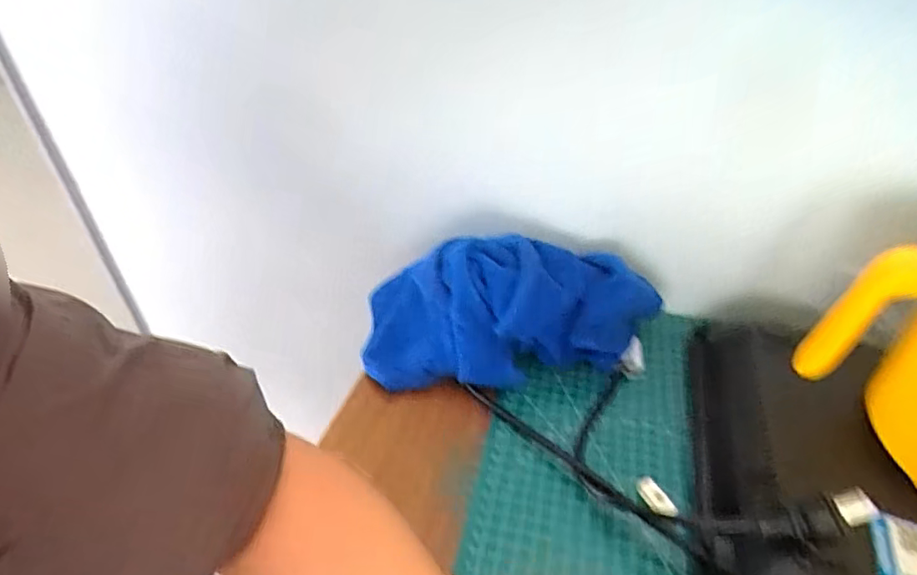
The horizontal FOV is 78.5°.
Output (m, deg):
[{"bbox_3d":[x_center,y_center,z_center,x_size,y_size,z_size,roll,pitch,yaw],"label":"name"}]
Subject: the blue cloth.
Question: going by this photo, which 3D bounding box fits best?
[{"bbox_3d":[0.049,0.017,0.449,0.240,0.095,0.088,2,38,-4],"label":"blue cloth"}]

